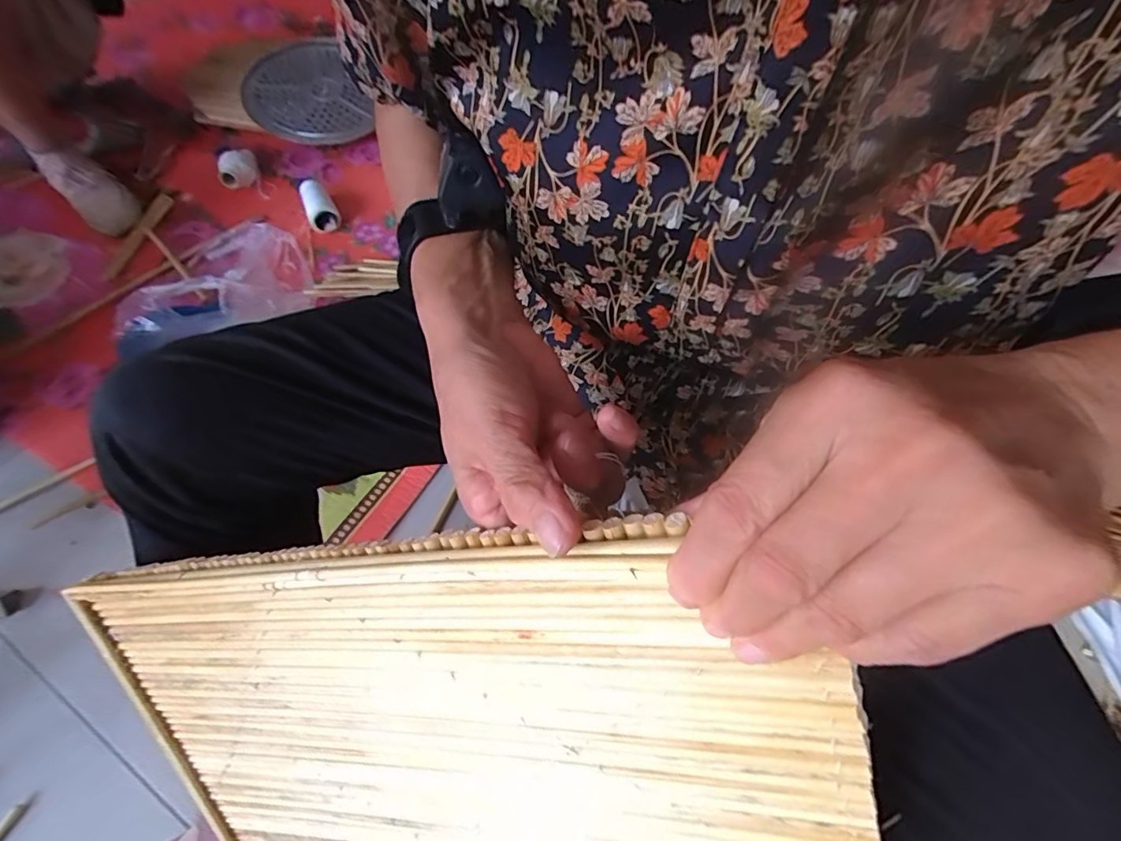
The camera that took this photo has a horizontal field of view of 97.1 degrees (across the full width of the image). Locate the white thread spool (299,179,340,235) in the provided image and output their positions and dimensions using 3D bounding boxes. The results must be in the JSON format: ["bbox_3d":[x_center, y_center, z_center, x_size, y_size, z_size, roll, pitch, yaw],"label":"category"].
[{"bbox_3d":[-0.490,-0.437,1.002,0.058,0.043,0.137,-24,66,-13],"label":"white thread spool"}]

